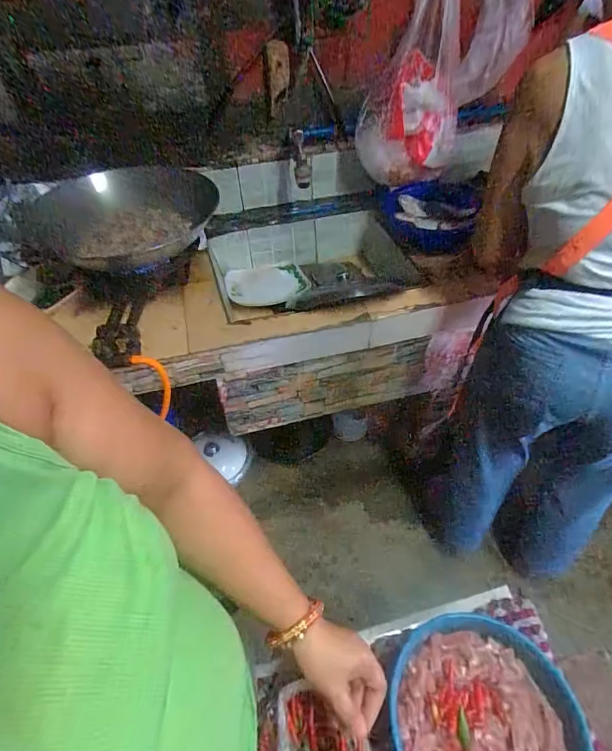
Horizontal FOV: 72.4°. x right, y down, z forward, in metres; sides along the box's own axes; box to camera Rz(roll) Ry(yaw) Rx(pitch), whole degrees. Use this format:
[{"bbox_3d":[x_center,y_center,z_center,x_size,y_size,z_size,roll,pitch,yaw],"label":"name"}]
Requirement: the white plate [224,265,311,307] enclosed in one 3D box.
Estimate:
[{"bbox_3d":[-0.115,-0.256,1.185,0.227,0.026,0.223,-2,45,2],"label":"white plate"}]

